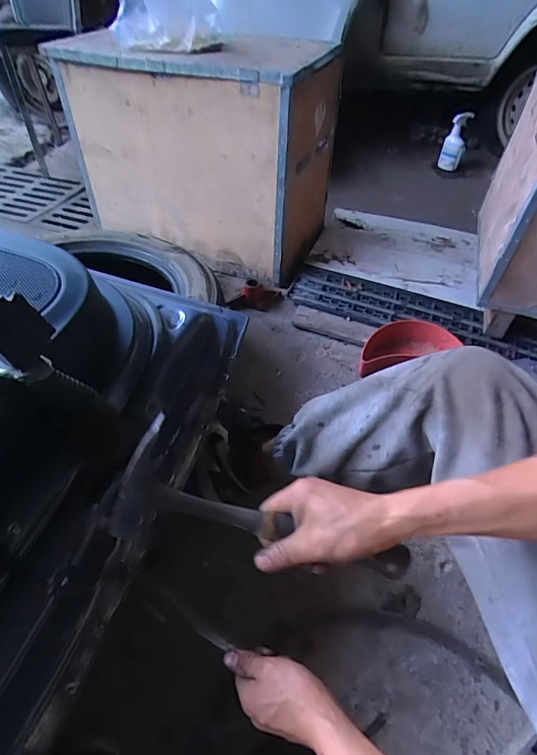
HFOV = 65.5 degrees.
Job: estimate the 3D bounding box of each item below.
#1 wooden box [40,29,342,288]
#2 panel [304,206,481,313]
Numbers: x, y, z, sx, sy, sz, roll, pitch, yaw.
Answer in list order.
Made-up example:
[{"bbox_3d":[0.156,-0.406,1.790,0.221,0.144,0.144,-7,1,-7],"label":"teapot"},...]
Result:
[{"bbox_3d":[-0.182,-0.647,1.220,0.661,0.514,0.374,17,48,13],"label":"wooden box"},{"bbox_3d":[0.412,-0.420,1.362,0.498,0.031,0.441,15,48,12],"label":"panel"}]

